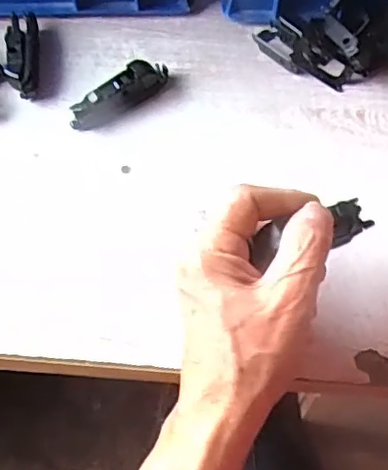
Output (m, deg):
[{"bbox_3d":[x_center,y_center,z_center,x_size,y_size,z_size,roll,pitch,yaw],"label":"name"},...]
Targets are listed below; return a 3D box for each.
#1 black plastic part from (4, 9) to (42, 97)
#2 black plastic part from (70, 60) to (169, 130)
[{"bbox_3d":[-0.130,-0.138,0.452,0.022,0.018,0.079,-5,62,-2],"label":"black plastic part"},{"bbox_3d":[-0.052,-0.101,0.428,0.078,0.024,0.021,-31,65,-14],"label":"black plastic part"}]

